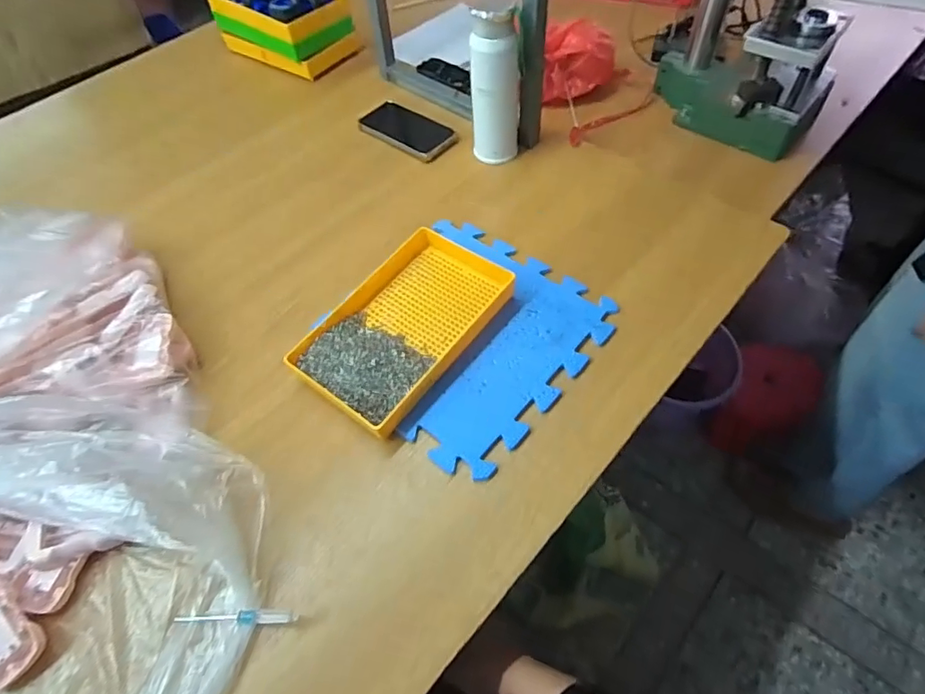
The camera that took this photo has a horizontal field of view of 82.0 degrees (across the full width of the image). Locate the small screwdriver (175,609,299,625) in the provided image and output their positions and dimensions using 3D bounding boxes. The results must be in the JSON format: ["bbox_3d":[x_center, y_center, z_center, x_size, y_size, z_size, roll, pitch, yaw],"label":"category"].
[{"bbox_3d":[-0.198,0.234,0.461,0.110,0.014,0.011,-2,55,3],"label":"small screwdriver"}]

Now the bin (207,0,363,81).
[{"bbox_3d":[-0.341,-0.618,1.006,0.246,0.116,0.165,35,64,25],"label":"bin"}]

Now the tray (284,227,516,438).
[{"bbox_3d":[-0.062,-0.030,0.622,0.157,0.038,0.264,32,63,24],"label":"tray"}]

